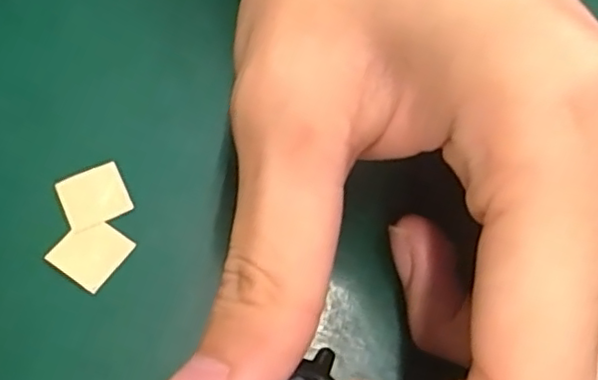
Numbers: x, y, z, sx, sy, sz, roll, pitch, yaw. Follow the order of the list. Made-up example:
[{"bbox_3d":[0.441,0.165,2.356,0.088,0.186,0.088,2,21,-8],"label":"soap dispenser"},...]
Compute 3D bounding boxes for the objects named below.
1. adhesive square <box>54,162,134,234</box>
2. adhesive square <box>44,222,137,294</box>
[{"bbox_3d":[-0.051,0.001,0.156,0.015,0.004,0.015,-23,68,-16],"label":"adhesive square"},{"bbox_3d":[-0.050,0.015,0.151,0.015,0.004,0.015,33,65,10],"label":"adhesive square"}]

